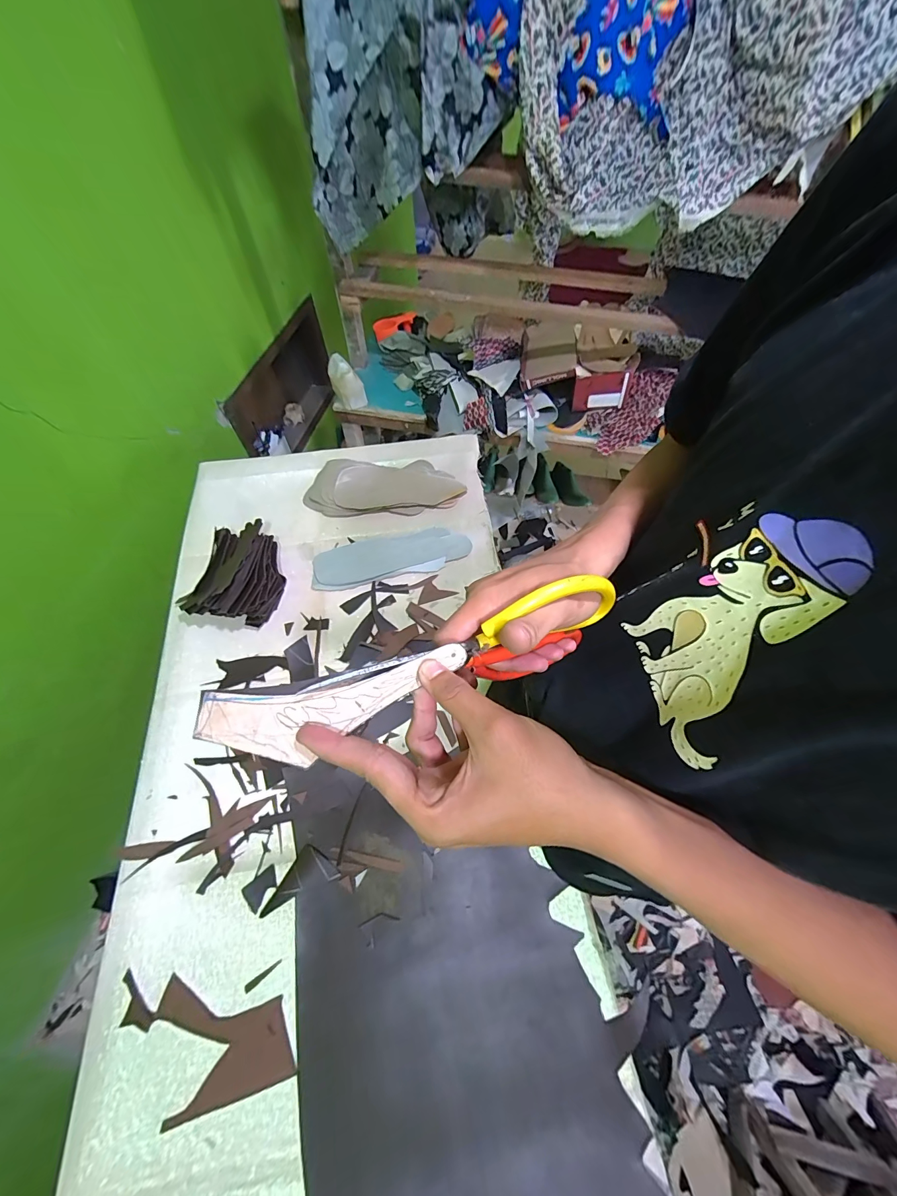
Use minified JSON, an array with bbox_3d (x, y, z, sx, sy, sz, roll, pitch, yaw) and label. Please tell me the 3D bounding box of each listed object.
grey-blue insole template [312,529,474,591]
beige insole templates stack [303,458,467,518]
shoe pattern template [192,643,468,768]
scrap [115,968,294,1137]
[{"bbox_3d":[-0.108,-0.081,0.749,0.291,0.013,0.099,-13,62,-6],"label":"grey-blue insole template"},{"bbox_3d":[-0.133,-0.235,0.816,0.313,0.042,0.128,-6,62,-2],"label":"beige insole templates stack"},{"bbox_3d":[-0.062,0.065,0.231,0.152,0.005,0.045,-9,74,-10],"label":"shoe pattern template"},{"bbox_3d":[-0.280,0.509,0.441,0.212,0.006,0.106,7,61,4],"label":"scrap"}]

